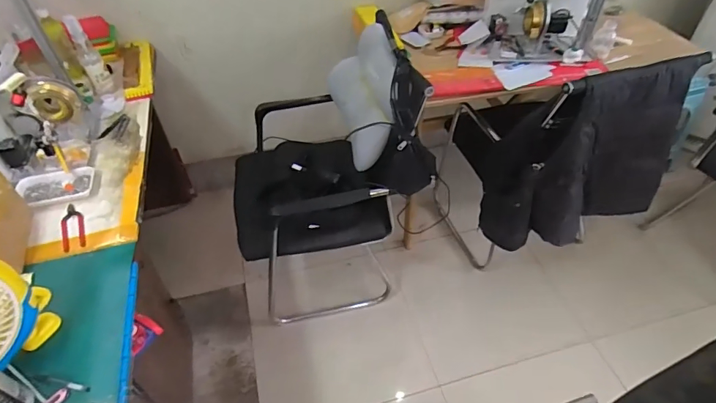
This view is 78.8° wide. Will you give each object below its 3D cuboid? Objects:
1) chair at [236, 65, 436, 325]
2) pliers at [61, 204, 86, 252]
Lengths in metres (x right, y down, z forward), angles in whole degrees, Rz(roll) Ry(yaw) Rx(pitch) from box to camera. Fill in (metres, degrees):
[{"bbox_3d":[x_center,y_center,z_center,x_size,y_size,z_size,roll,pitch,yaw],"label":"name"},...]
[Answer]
[{"bbox_3d":[-0.124,-0.077,1.479,0.581,0.834,0.517,-8,47,-7],"label":"chair"},{"bbox_3d":[-0.662,0.058,1.013,0.047,0.015,0.156,-20,49,-18],"label":"pliers"}]

